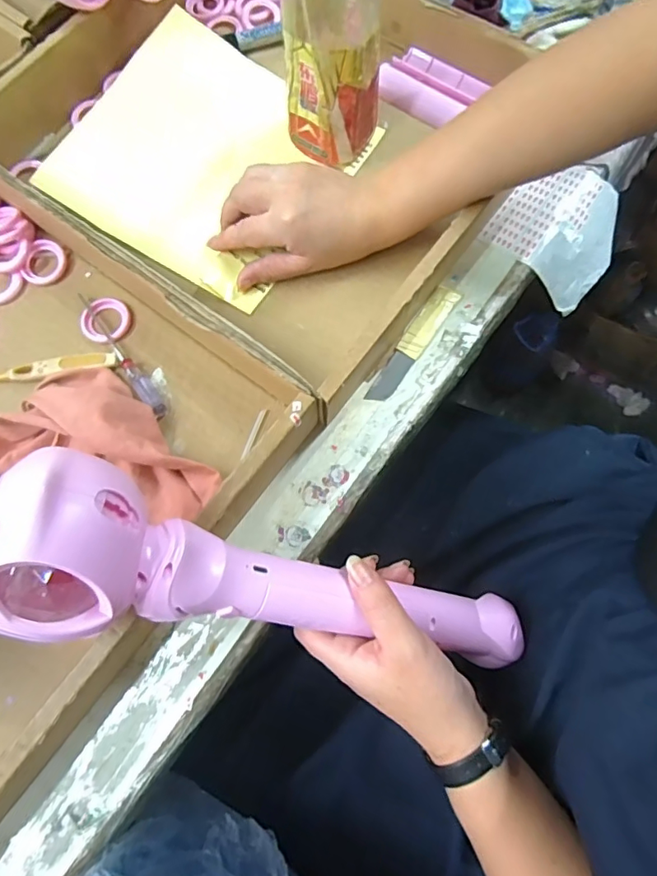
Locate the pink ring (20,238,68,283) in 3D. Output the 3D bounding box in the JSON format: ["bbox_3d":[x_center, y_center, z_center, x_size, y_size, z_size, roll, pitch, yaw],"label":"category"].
[{"bbox_3d":[-0.227,-0.142,0.412,0.032,0.007,0.037,8,75,2],"label":"pink ring"}]

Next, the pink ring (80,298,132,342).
[{"bbox_3d":[-0.174,-0.092,0.400,0.038,0.006,0.038,0,75,0],"label":"pink ring"}]

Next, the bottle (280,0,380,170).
[{"bbox_3d":[0.005,-0.291,0.359,0.069,0.181,0.072,4,75,1],"label":"bottle"}]

